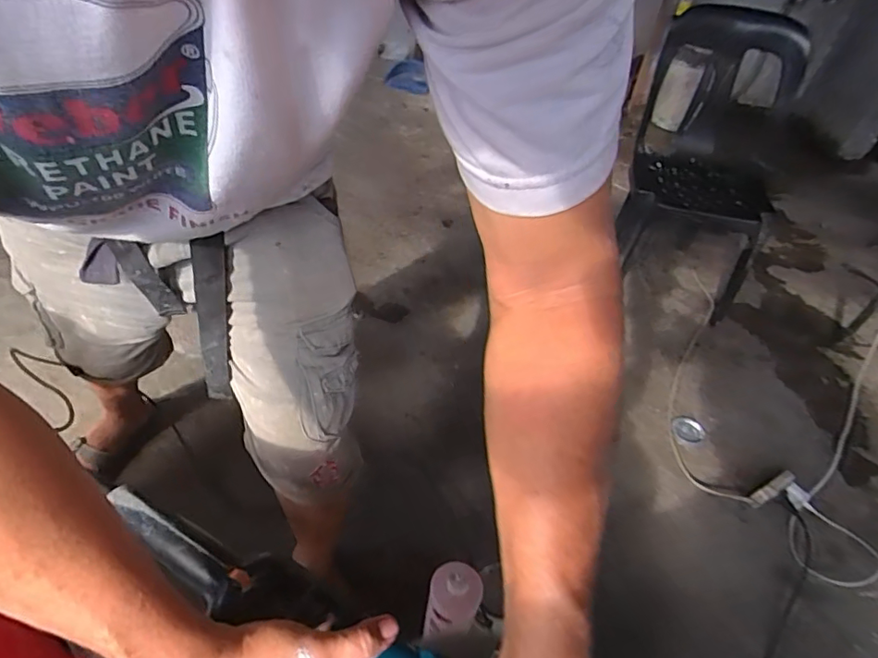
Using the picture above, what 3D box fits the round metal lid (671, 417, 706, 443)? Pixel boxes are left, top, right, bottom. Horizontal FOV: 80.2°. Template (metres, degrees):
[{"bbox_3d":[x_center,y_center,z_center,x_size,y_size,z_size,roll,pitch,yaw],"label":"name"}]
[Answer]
[{"bbox_3d":[0.629,0.255,1.318,0.083,0.013,0.085,-1,36,1],"label":"round metal lid"}]

